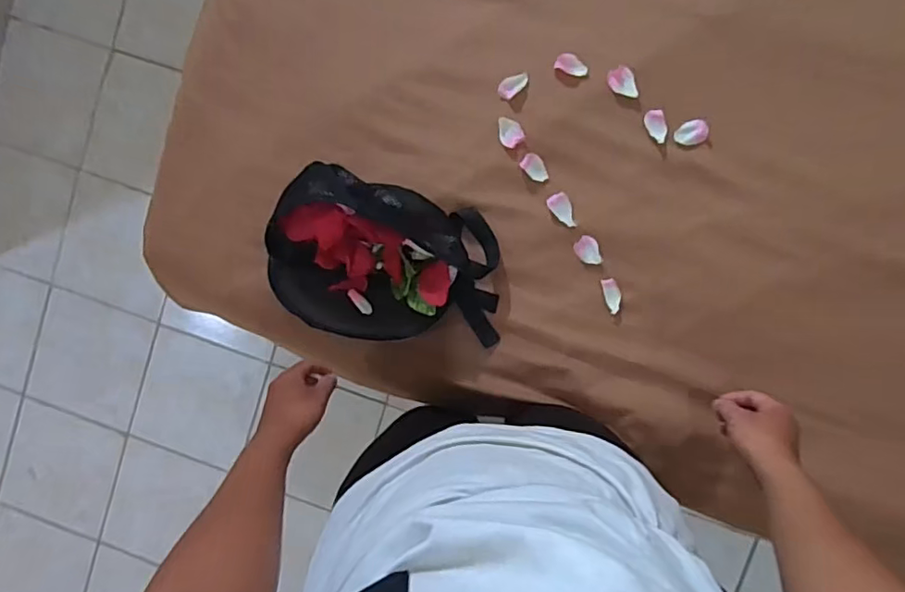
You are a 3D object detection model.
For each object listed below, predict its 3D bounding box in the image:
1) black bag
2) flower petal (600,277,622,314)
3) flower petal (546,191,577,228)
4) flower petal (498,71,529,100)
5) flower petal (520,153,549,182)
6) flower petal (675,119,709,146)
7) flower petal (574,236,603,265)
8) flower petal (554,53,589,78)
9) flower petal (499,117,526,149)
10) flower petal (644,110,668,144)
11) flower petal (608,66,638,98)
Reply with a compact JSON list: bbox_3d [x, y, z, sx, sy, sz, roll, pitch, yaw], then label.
[{"bbox_3d":[-0.091,-0.049,0.744,0.298,0.062,0.202,9,95,5],"label":"black bag"},{"bbox_3d":[0.208,0.000,0.748,0.021,0.007,0.046,-13,93,7],"label":"flower petal"},{"bbox_3d":[0.143,-0.110,0.741,0.027,0.006,0.048,-30,91,7],"label":"flower petal"},{"bbox_3d":[0.078,-0.269,0.734,0.043,0.012,0.023,-42,89,7],"label":"flower petal"},{"bbox_3d":[0.107,-0.164,0.739,0.025,0.011,0.040,-41,89,7],"label":"flower petal"},{"bbox_3d":[0.299,-0.203,0.717,0.038,0.007,0.030,-16,93,7],"label":"flower petal"},{"bbox_3d":[0.178,-0.058,0.746,0.029,0.004,0.041,-42,89,7],"label":"flower petal"},{"bbox_3d":[0.151,-0.290,0.723,0.042,0.011,0.024,30,97,3],"label":"flower petal"},{"bbox_3d":[0.073,-0.210,0.740,0.029,0.009,0.039,-40,90,7],"label":"flower petal"},{"bbox_3d":[0.257,-0.213,0.722,0.023,0.009,0.042,-18,92,7],"label":"flower petal"},{"bbox_3d":[0.214,-0.267,0.721,0.030,0.009,0.043,-26,91,7],"label":"flower petal"}]

